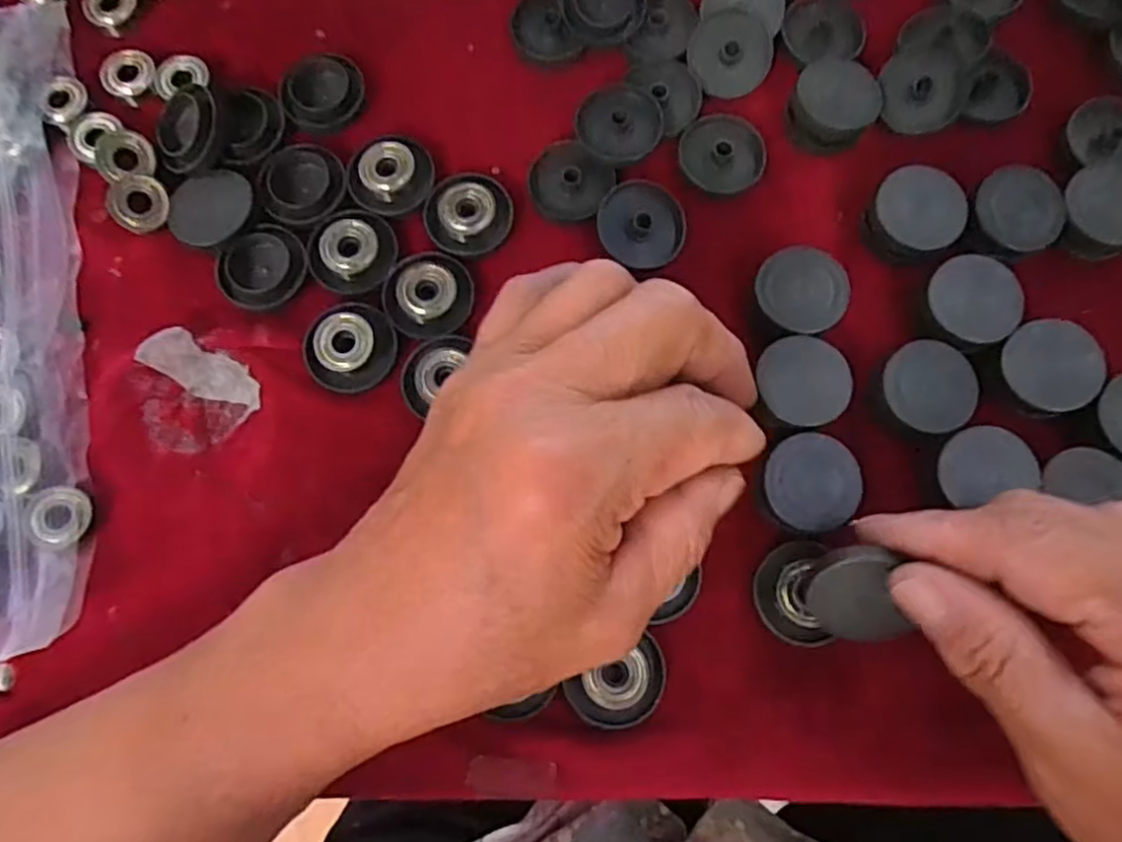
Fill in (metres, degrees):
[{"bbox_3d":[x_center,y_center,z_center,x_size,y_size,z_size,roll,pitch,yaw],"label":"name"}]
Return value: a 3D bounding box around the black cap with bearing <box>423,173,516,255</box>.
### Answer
[{"bbox_3d":[-0.035,-0.080,0.263,0.032,0.010,0.029,-33,78,-7],"label":"black cap with bearing"}]

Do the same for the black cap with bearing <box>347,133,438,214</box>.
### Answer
[{"bbox_3d":[-0.066,-0.096,0.267,0.032,0.008,0.032,0,76,0],"label":"black cap with bearing"}]

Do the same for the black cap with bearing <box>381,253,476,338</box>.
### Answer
[{"bbox_3d":[-0.049,-0.048,0.255,0.032,0.008,0.033,0,76,0],"label":"black cap with bearing"}]

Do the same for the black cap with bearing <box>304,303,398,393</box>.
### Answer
[{"bbox_3d":[-0.077,-0.028,0.253,0.033,0.009,0.032,0,76,0],"label":"black cap with bearing"}]

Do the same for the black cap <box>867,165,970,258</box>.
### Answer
[{"bbox_3d":[0.130,-0.076,0.258,0.035,0.013,0.031,-23,77,-5],"label":"black cap"}]

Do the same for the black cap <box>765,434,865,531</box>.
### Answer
[{"bbox_3d":[0.085,0.021,0.238,0.032,0.010,0.032,0,76,0],"label":"black cap"}]

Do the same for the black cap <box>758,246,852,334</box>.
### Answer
[{"bbox_3d":[0.087,-0.046,0.254,0.031,0.017,0.031,0,76,0],"label":"black cap"}]

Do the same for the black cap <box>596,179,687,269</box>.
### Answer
[{"bbox_3d":[0.031,-0.076,0.263,0.032,0.008,0.034,0,76,0],"label":"black cap"}]

